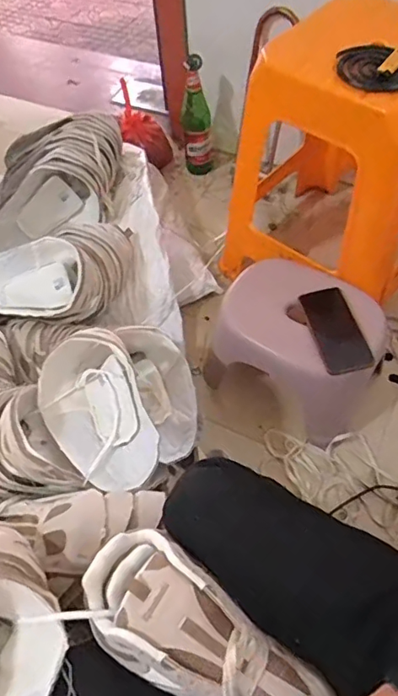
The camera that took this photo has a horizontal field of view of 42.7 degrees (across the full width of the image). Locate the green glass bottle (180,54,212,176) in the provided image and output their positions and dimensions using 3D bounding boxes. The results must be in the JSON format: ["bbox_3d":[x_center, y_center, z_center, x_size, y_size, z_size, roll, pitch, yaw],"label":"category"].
[{"bbox_3d":[-0.004,-0.552,1.266,0.071,0.289,0.084,-6,56,-1],"label":"green glass bottle"}]

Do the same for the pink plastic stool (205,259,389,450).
[{"bbox_3d":[0.178,0.008,0.929,0.272,0.208,0.219,28,62,20],"label":"pink plastic stool"}]

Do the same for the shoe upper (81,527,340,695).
[{"bbox_3d":[0.005,0.260,0.452,0.249,0.048,0.103,29,63,17],"label":"shoe upper"}]

